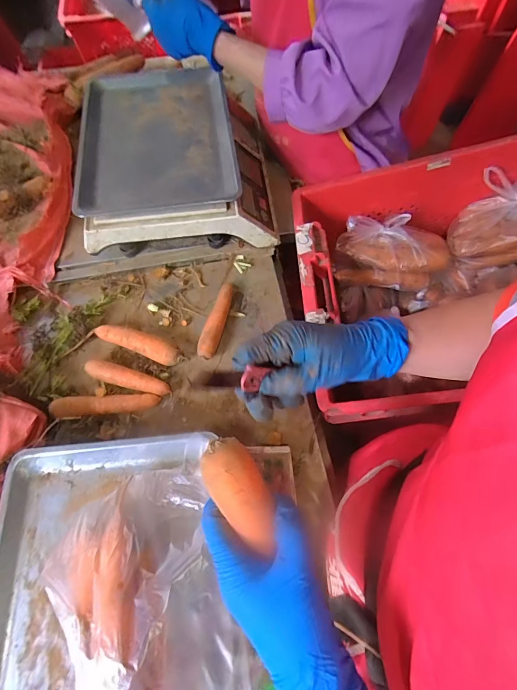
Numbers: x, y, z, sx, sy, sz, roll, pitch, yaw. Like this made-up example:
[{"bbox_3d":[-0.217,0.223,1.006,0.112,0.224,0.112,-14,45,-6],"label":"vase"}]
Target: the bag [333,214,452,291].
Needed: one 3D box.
[{"bbox_3d":[0.255,-0.181,0.687,0.207,0.097,0.106,3,66,2],"label":"bag"}]

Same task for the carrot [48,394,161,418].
[{"bbox_3d":[-0.222,0.089,0.523,0.151,0.025,0.030,-2,66,0],"label":"carrot"}]

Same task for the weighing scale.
[{"bbox_3d":[-0.135,-0.328,0.649,0.305,0.127,0.353,-6,66,-2],"label":"weighing scale"}]

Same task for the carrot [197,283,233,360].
[{"bbox_3d":[-0.063,-0.038,0.575,0.027,0.034,0.134,14,67,7],"label":"carrot"}]

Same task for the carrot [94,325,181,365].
[{"bbox_3d":[-0.183,-0.003,0.554,0.144,0.033,0.034,22,68,10],"label":"carrot"}]

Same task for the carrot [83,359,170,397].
[{"bbox_3d":[-0.193,0.050,0.536,0.129,0.027,0.027,13,67,6],"label":"carrot"}]

